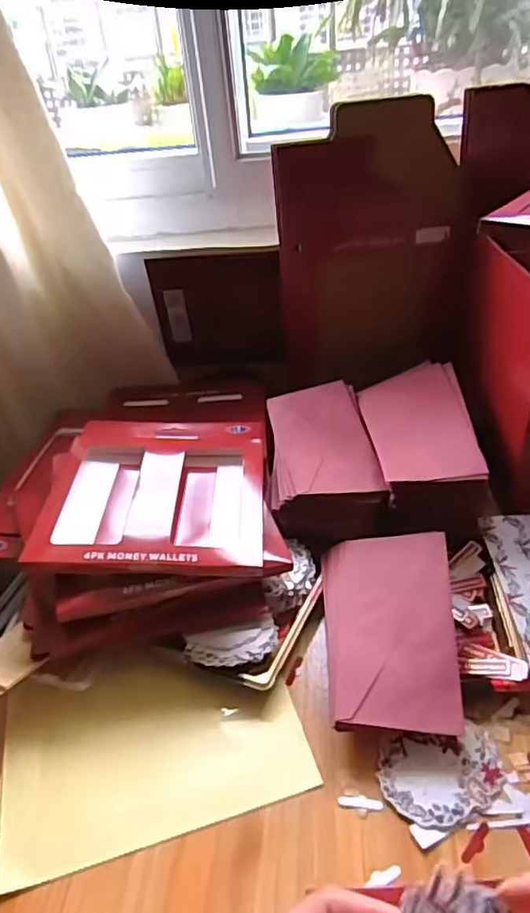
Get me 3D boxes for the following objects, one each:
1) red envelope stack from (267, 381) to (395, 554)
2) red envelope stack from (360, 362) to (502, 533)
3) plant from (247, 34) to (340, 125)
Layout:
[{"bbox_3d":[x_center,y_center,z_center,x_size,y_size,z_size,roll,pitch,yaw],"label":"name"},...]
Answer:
[{"bbox_3d":[0.059,0.004,0.659,0.109,0.064,0.202,-8,36,-1],"label":"red envelope stack"},{"bbox_3d":[0.162,-0.014,0.638,0.101,0.066,0.217,-6,36,3],"label":"red envelope stack"},{"bbox_3d":[0.054,-0.657,1.073,0.147,0.121,0.103,-10,36,-3],"label":"plant"}]

